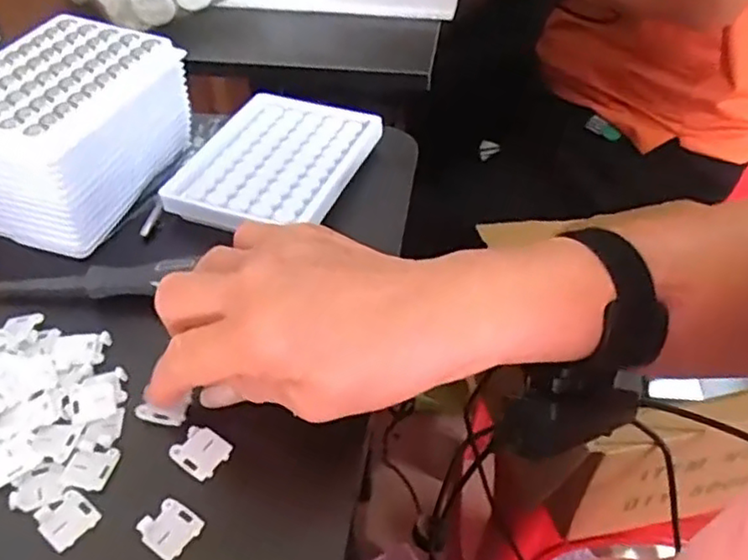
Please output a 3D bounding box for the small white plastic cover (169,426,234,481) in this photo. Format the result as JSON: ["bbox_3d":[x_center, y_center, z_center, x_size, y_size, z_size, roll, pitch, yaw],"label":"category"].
[{"bbox_3d":[-0.077,0.076,0.299,0.022,0.005,0.021,23,49,22],"label":"small white plastic cover"}]

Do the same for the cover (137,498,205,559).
[{"bbox_3d":[-0.083,0.101,0.274,0.021,0.004,0.021,26,50,24],"label":"cover"}]

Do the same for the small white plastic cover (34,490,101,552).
[{"bbox_3d":[-0.128,0.098,0.278,0.022,0.004,0.021,29,51,26],"label":"small white plastic cover"}]

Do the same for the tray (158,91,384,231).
[{"bbox_3d":[-0.067,-0.079,0.439,0.108,0.013,0.131,15,47,15],"label":"tray"}]

